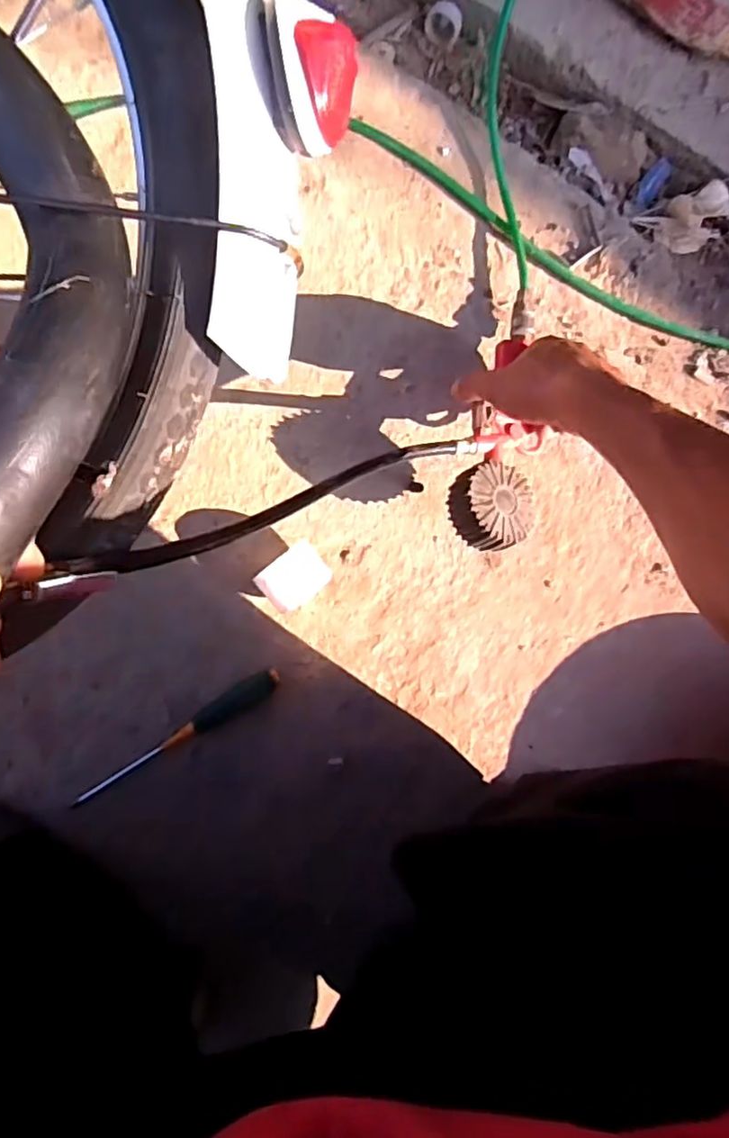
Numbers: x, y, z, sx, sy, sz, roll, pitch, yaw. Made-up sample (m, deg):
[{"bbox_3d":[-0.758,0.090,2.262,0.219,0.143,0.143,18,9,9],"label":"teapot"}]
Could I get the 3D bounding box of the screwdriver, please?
[{"bbox_3d":[-0.170,0.152,0.574,0.208,0.021,0.024,-31,93,-3],"label":"screwdriver"}]

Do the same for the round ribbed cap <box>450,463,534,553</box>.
[{"bbox_3d":[0.106,-0.050,0.525,0.068,0.033,0.068,-13,85,-27],"label":"round ribbed cap"}]

